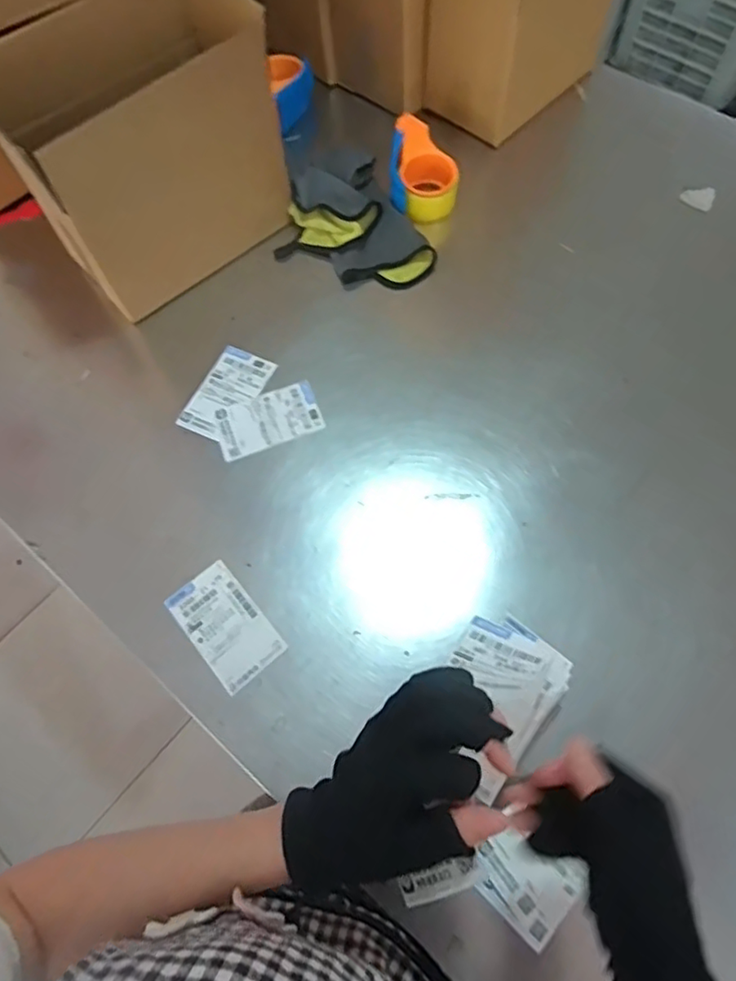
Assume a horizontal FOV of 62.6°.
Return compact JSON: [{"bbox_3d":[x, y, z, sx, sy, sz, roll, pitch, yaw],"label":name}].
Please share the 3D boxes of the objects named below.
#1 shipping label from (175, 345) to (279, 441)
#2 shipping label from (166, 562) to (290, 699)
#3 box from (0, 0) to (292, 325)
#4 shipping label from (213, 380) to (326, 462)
[{"bbox_3d":[-0.188,-0.131,0.801,0.077,0.004,0.136,25,70,13],"label":"shipping label"},{"bbox_3d":[-0.159,0.150,0.676,0.078,0.004,0.131,-38,72,-18],"label":"shipping label"},{"bbox_3d":[-0.271,-0.432,0.784,0.313,0.269,0.197,-37,70,-12],"label":"box"},{"bbox_3d":[-0.129,-0.092,0.782,0.133,0.007,0.076,-21,70,-9],"label":"shipping label"}]

